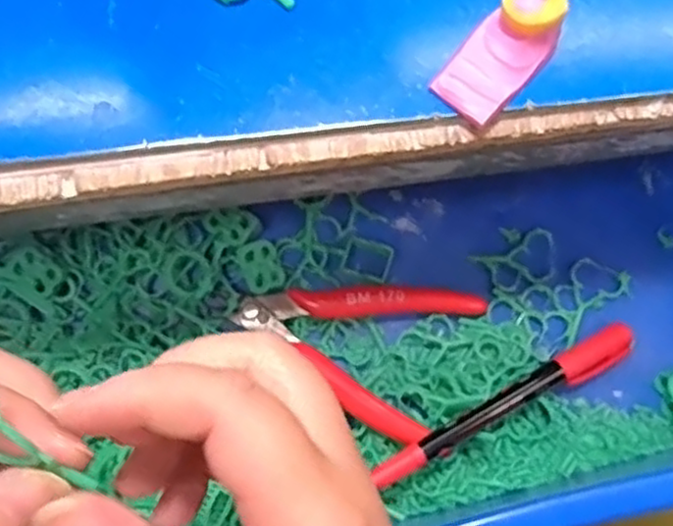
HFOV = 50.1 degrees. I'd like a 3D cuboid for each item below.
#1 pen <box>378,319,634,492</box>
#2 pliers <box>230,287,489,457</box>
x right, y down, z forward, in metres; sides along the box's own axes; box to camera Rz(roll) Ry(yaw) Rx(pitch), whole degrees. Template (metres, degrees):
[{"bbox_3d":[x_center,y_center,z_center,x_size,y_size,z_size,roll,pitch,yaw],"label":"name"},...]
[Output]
[{"bbox_3d":[0.078,0.064,0.325,0.135,0.020,0.016,-29,78,-7],"label":"pen"},{"bbox_3d":[0.008,0.038,0.331,0.109,0.018,0.074,14,76,3],"label":"pliers"}]

